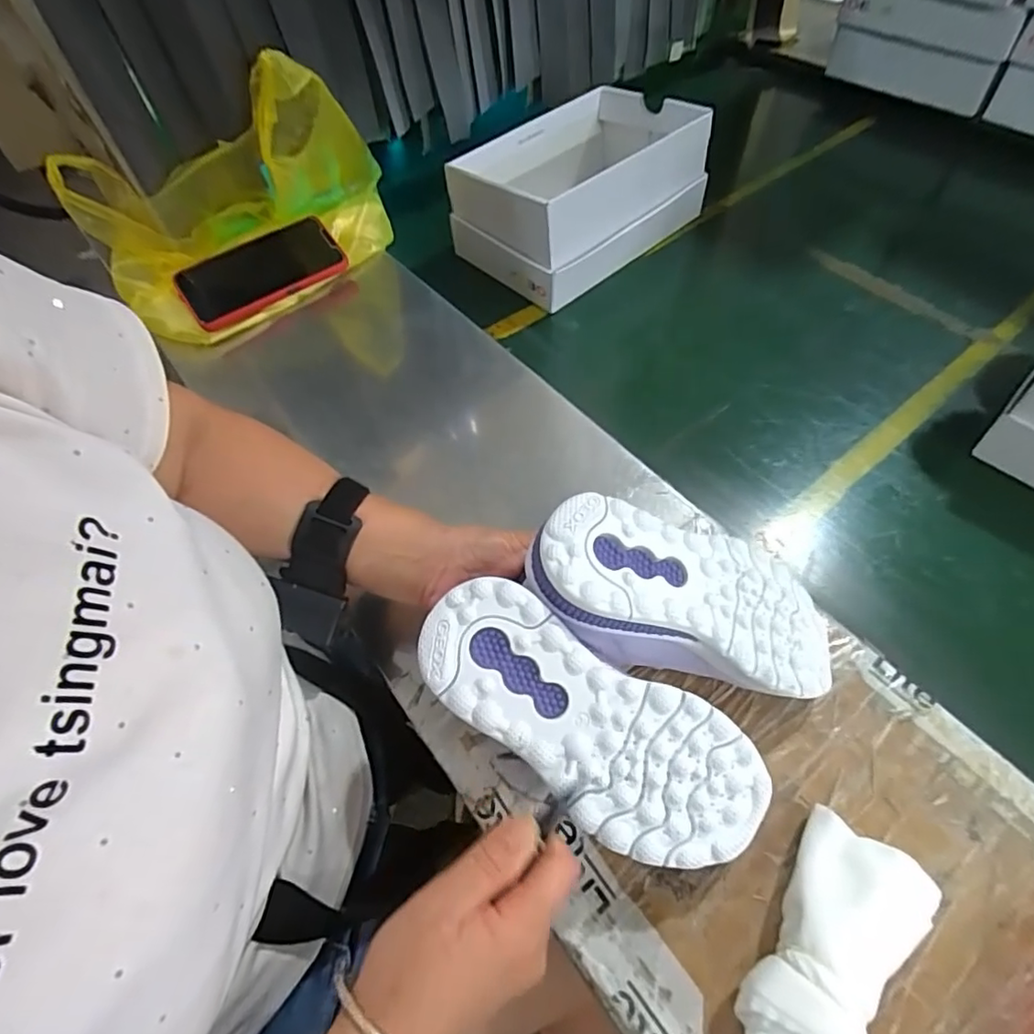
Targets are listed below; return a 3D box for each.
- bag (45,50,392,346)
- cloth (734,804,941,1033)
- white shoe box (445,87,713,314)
[{"bbox_3d":[-0.285,-0.308,0.587,0.301,0.186,0.162,-19,57,-7],"label":"bag"},{"bbox_3d":[0.158,0.215,0.286,0.062,0.048,0.117,31,65,23],"label":"cloth"},{"bbox_3d":[0.072,-0.372,0.651,0.252,0.108,0.166,-39,62,-19],"label":"white shoe box"}]

